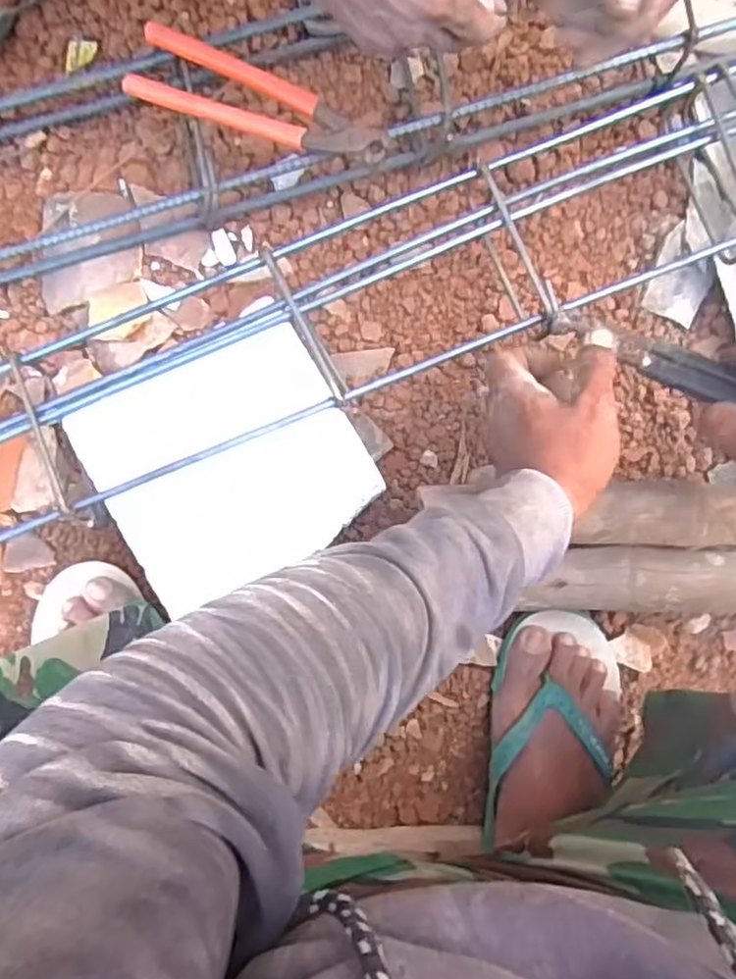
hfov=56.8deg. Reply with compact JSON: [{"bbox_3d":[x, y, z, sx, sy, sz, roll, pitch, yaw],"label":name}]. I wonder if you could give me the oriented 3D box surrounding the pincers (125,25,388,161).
[{"bbox_3d":[-0.089,-0.320,0.567,0.221,0.024,0.062,22,91,2],"label":"pincers"}]

